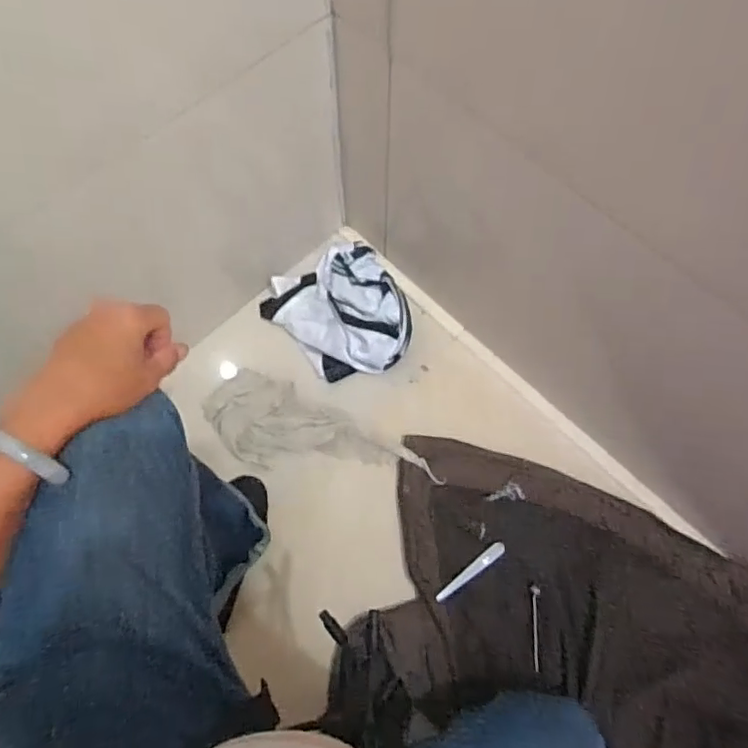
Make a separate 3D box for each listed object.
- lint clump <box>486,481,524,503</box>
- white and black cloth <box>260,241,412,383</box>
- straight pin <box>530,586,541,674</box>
[{"bbox_3d":[0.193,0.174,0.853,0.056,0.009,0.026,-2,69,0],"label":"lint clump"},{"bbox_3d":[-0.043,-0.106,0.937,0.203,0.060,0.237,-40,73,-13],"label":"white and black cloth"},{"bbox_3d":[0.220,0.345,0.788,0.011,0.008,0.106,7,70,0],"label":"straight pin"}]

